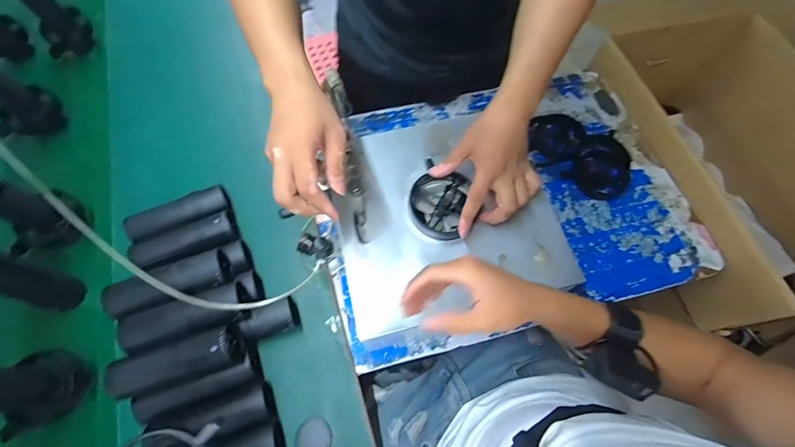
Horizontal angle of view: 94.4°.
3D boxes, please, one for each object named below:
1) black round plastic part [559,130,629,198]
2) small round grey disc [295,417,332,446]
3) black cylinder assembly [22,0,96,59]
[{"bbox_3d":[0.398,-0.111,0.714,0.133,0.025,0.111,-41,73,-17],"label":"black round plastic part"},{"bbox_3d":[-0.121,0.311,0.534,0.048,0.004,0.050,0,66,-1],"label":"small round grey disc"},{"bbox_3d":[-0.732,-0.446,0.772,0.093,0.150,0.107,-36,71,-16],"label":"black cylinder assembly"}]

